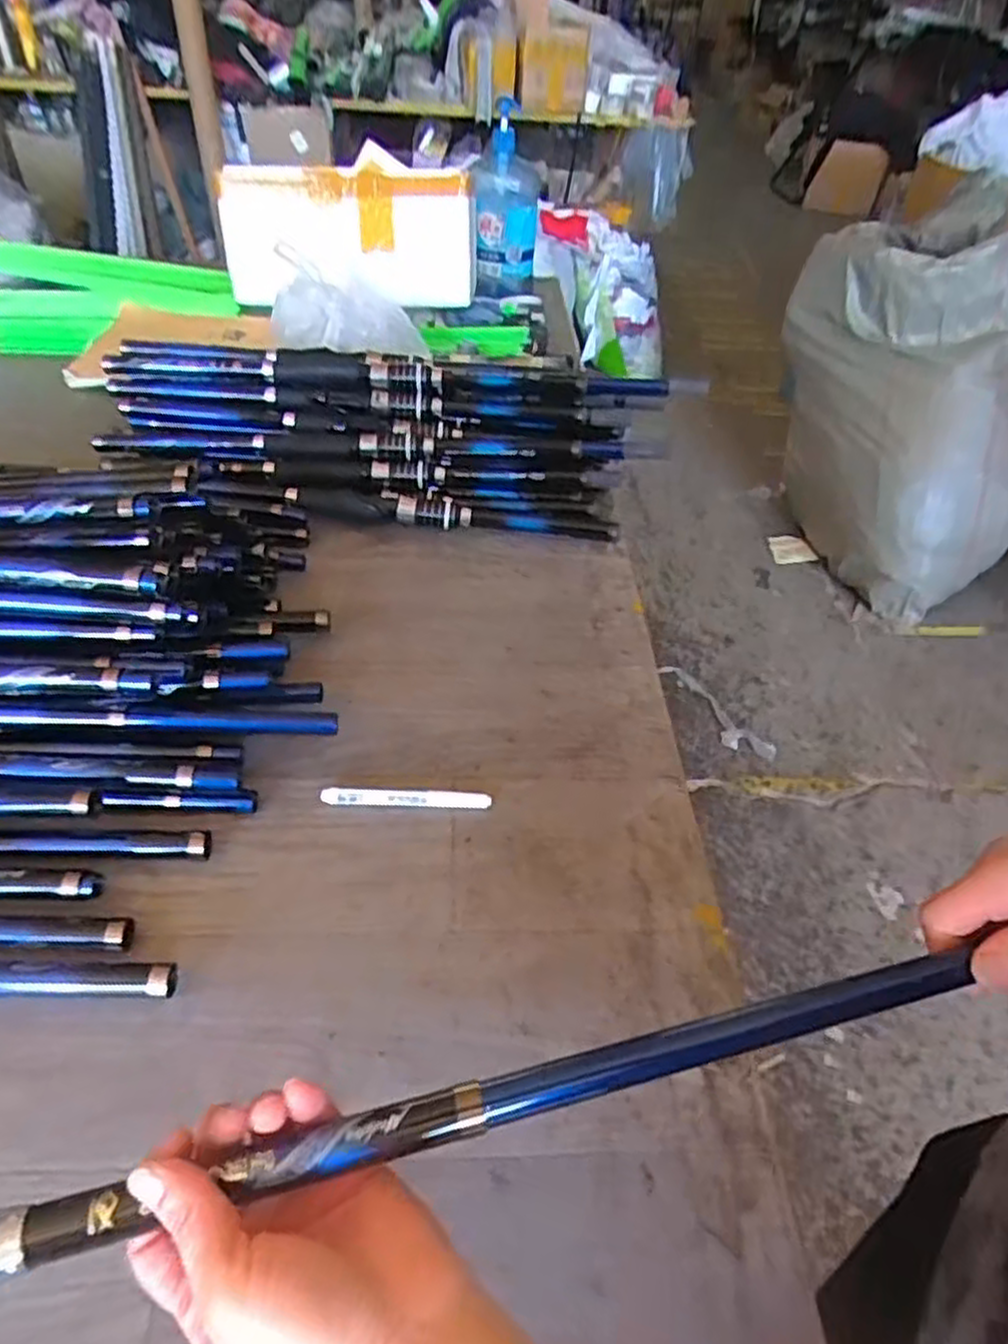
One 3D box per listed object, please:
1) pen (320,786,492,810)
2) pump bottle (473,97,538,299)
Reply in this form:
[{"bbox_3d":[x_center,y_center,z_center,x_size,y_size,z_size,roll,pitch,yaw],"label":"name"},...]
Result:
[{"bbox_3d":[-0.071,0.093,0.562,0.120,0.011,0.011,4,45,-3],"label":"pen"},{"bbox_3d":[0.003,-0.734,1.210,0.101,0.256,0.123,3,45,-2],"label":"pump bottle"}]

